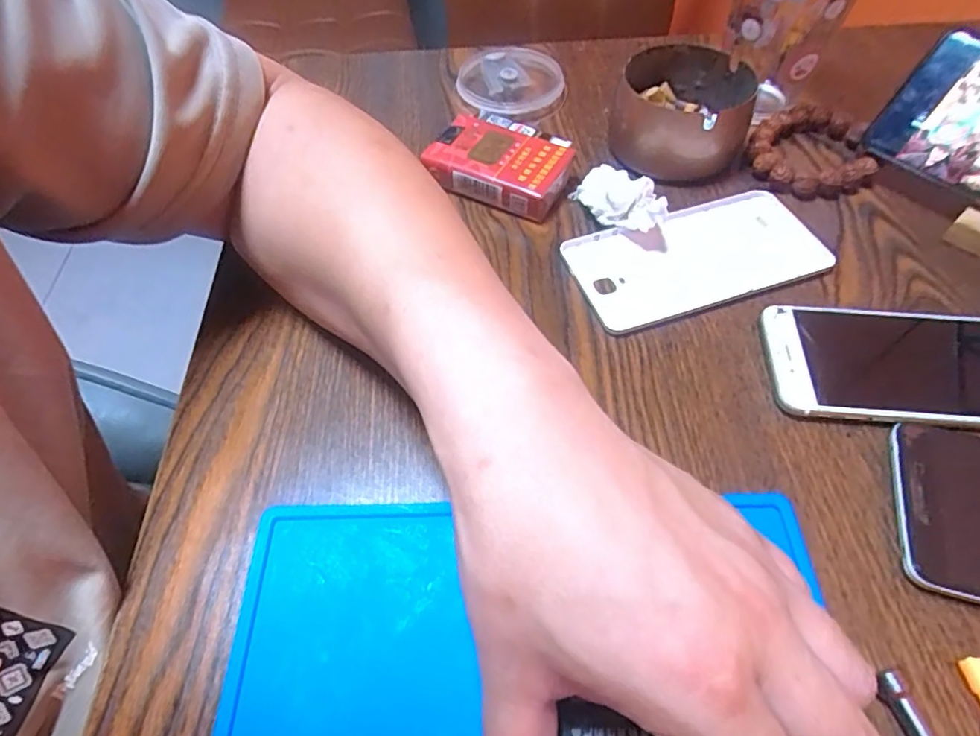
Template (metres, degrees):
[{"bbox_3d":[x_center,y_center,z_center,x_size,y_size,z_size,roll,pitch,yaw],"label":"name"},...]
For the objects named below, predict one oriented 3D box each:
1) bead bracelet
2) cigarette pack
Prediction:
[{"bbox_3d":[0.213,-0.144,0.371,0.075,0.018,0.081,25,60,18],"label":"bead bracelet"},{"bbox_3d":[0.004,-0.131,0.367,0.088,0.025,0.057,18,58,14],"label":"cigarette pack"}]

